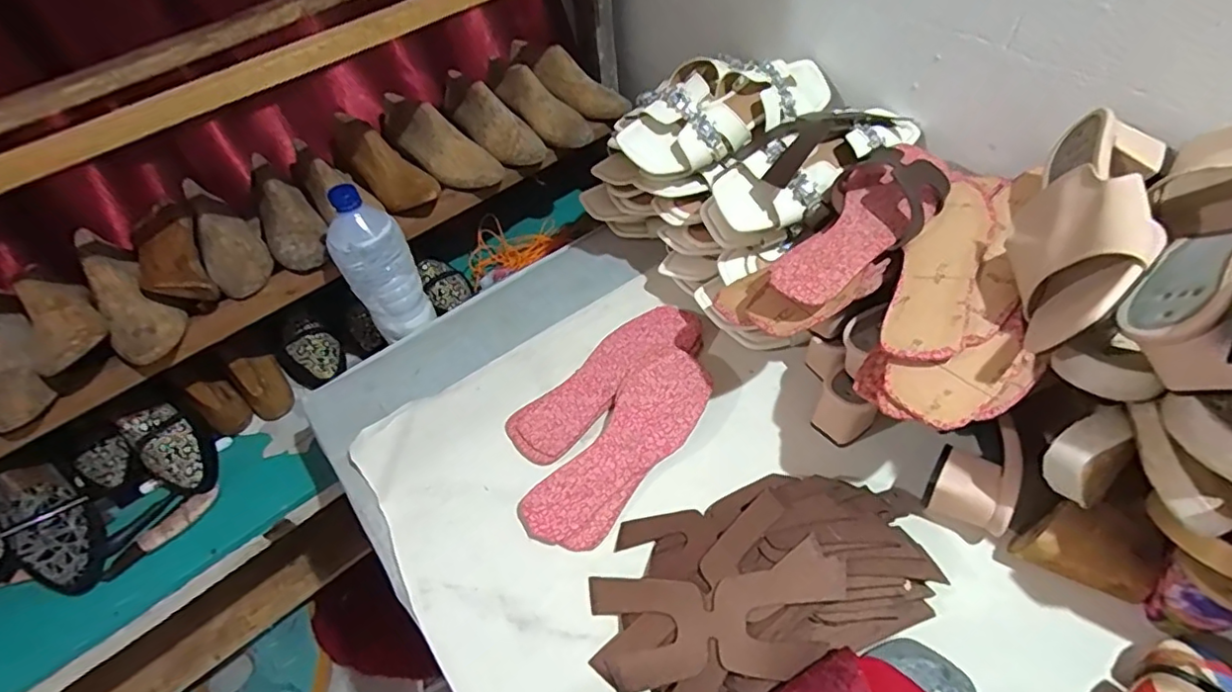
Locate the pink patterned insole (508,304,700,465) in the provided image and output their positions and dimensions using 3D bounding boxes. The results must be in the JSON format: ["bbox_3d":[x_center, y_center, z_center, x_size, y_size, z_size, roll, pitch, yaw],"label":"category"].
[{"bbox_3d":[-0.008,0.034,0.659,0.253,0.018,0.084,-34,56,-22],"label":"pink patterned insole"}]

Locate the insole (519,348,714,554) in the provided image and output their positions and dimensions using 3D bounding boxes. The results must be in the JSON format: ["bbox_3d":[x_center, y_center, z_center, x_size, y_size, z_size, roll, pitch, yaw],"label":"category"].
[{"bbox_3d":[0.009,0.101,0.594,0.086,0.030,0.238,28,58,25],"label":"insole"}]

